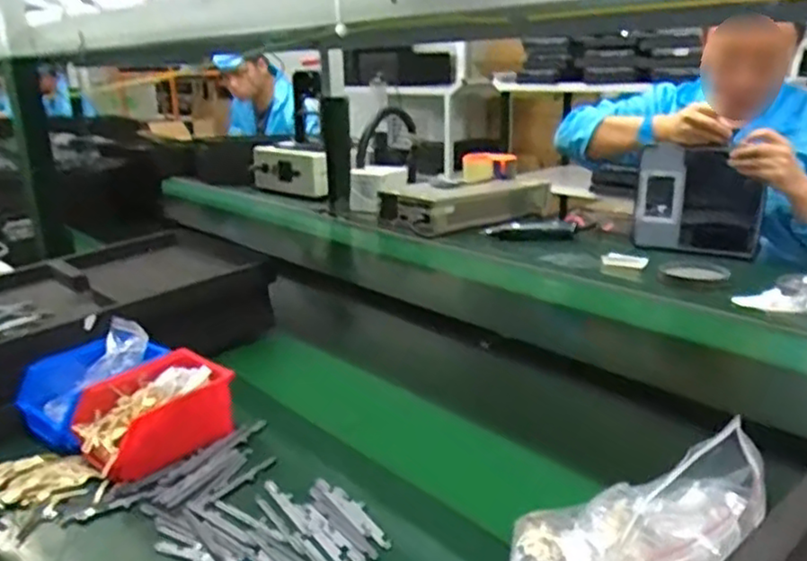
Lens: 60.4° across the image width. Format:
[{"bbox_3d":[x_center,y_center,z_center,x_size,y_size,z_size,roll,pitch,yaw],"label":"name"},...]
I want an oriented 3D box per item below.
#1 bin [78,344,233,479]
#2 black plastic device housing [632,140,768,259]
[{"bbox_3d":[-0.263,0.135,0.728,0.145,0.082,0.111,-20,25,-40],"label":"bin"},{"bbox_3d":[0.581,-0.143,1.378,0.233,0.205,0.037,8,20,28],"label":"black plastic device housing"}]

